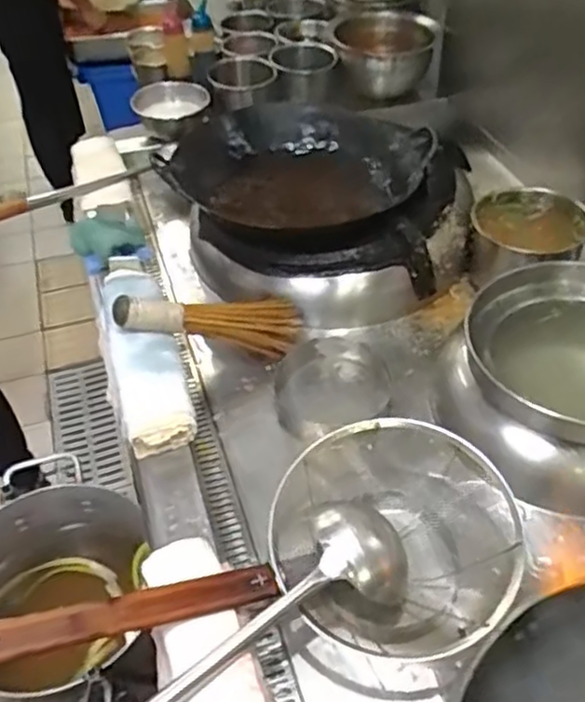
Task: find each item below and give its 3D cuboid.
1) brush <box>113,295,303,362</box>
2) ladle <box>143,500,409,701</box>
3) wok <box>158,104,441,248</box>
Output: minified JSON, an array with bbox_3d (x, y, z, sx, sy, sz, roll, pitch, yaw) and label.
[{"bbox_3d":[-0.127,-0.047,1.076,0.295,0.091,0.078,5,43,-18],"label":"brush"},{"bbox_3d":[-0.063,0.298,0.733,0.447,0.076,0.127,-26,50,-22],"label":"ladle"},{"bbox_3d":[0.019,-0.325,1.303,0.410,0.144,0.466,-33,53,-27],"label":"wok"}]

